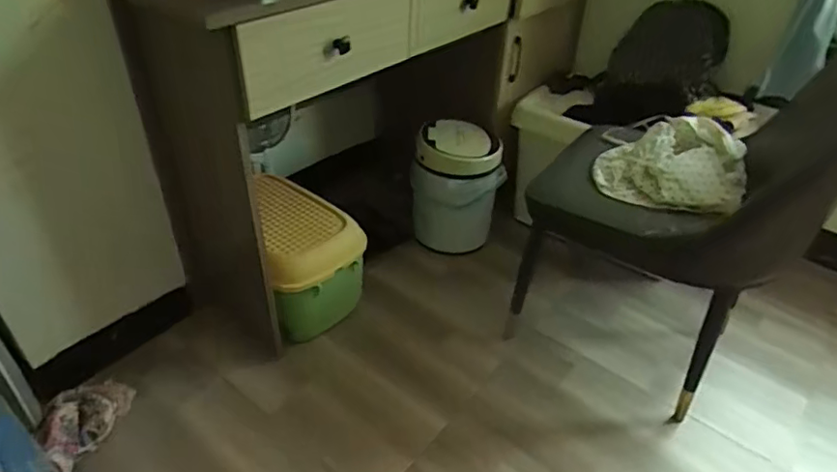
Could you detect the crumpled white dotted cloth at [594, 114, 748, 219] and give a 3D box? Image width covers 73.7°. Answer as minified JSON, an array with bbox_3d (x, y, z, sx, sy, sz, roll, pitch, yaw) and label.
[{"bbox_3d":[0.497,-0.148,1.100,0.266,0.089,0.218,11,39,11],"label":"crumpled white dotted cloth"}]

